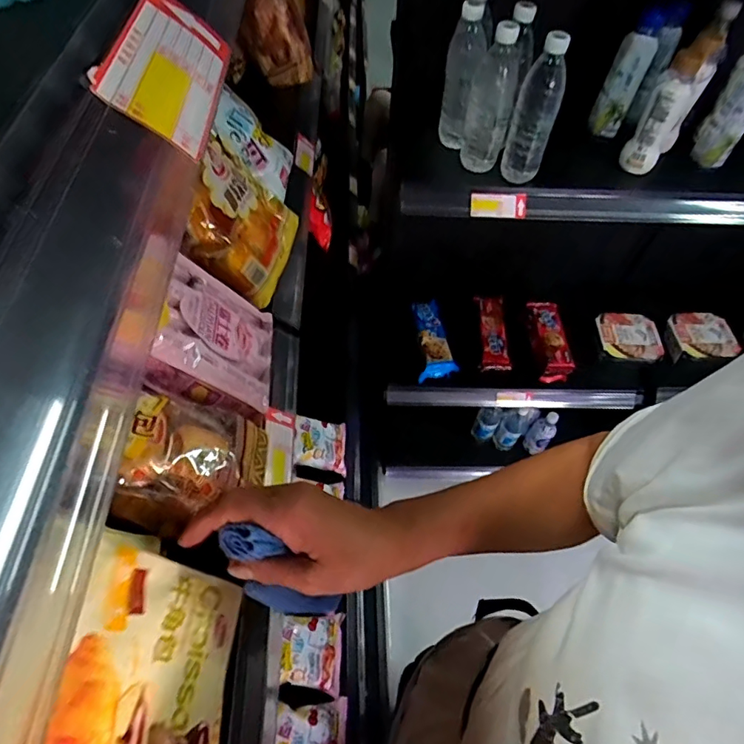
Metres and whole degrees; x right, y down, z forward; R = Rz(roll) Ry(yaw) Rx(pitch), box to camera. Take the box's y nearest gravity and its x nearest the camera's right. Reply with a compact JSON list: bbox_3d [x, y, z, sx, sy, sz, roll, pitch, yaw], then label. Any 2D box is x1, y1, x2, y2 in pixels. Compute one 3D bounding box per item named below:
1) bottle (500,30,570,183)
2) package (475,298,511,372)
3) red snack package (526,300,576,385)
[{"bbox_3d":[0.275,-0.440,0.845,0.070,0.220,0.083,18,56,10],"label":"bottle"},{"bbox_3d":[0.333,-0.114,1.392,0.070,0.032,0.256,2,55,-1],"label":"package"},{"bbox_3d":[0.492,-0.103,1.379,0.088,0.056,0.260,5,55,1],"label":"red snack package"}]

